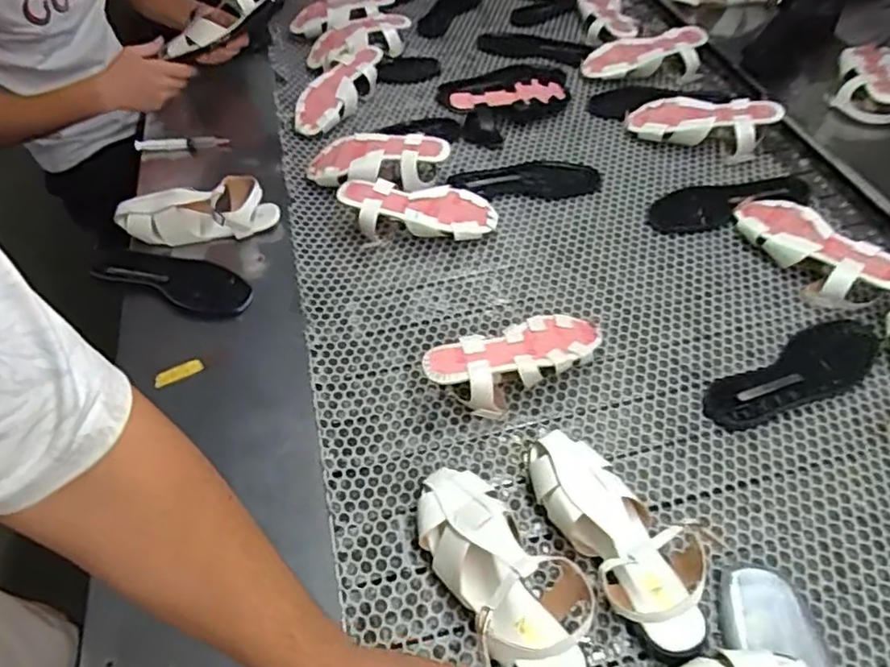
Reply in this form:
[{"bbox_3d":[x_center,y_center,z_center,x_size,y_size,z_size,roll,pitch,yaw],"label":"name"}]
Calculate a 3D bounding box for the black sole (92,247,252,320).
[{"bbox_3d":[-0.385,-0.080,0.893,0.250,0.013,0.076,17,53,15],"label":"black sole"}]

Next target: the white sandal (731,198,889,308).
[{"bbox_3d":[0.505,-0.118,0.882,0.092,0.069,0.241,-24,53,-17],"label":"white sandal"}]

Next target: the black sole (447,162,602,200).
[{"bbox_3d":[0.135,-0.256,1.048,0.245,0.018,0.089,-3,50,-1],"label":"black sole"}]

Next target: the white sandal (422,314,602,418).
[{"bbox_3d":[0.090,0.029,0.778,0.226,0.072,0.094,-25,57,-15],"label":"white sandal"}]

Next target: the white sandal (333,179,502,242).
[{"bbox_3d":[-0.042,-0.186,0.971,0.235,0.061,0.082,4,50,6],"label":"white sandal"}]

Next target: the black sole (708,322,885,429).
[{"bbox_3d":[0.445,0.052,0.798,0.276,0.012,0.085,-25,53,-17],"label":"black sole"}]

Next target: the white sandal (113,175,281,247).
[{"bbox_3d":[-0.373,-0.183,0.968,0.221,0.071,0.119,2,50,4],"label":"white sandal"}]

